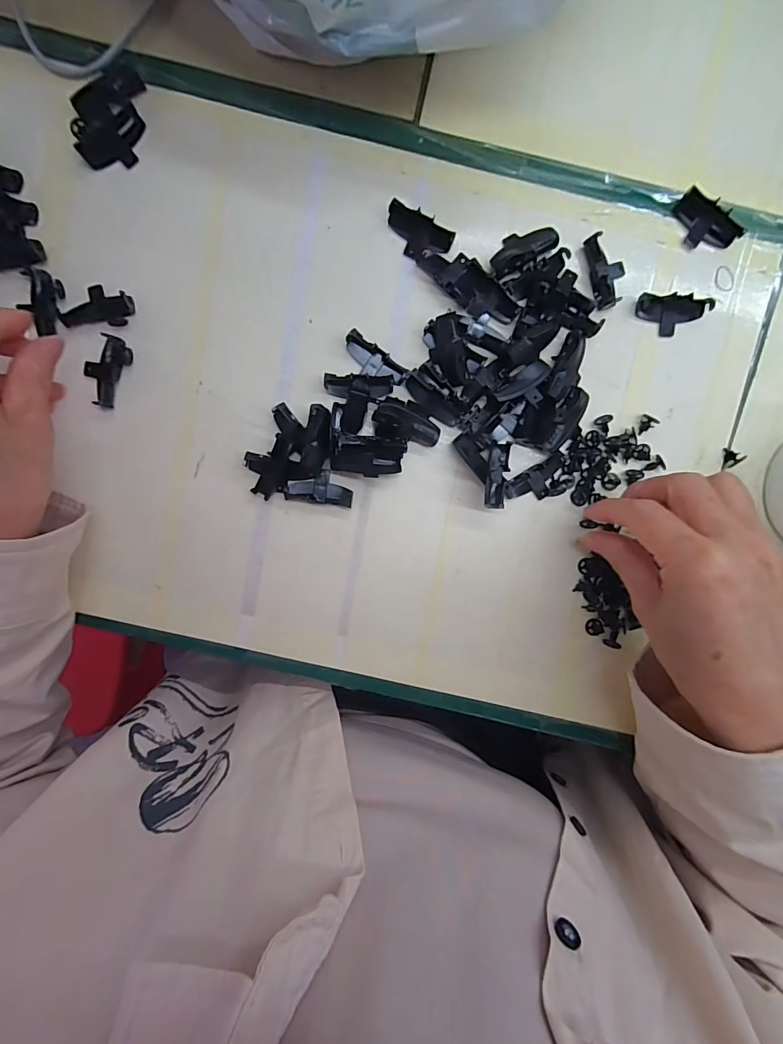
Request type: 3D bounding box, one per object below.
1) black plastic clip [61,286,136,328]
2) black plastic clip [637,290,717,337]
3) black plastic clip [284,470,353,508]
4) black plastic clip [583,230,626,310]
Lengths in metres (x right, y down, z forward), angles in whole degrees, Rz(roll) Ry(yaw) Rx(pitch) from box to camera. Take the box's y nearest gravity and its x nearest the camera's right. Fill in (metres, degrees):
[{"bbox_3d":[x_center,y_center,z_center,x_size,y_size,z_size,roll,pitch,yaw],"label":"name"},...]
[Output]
[{"bbox_3d":[-0.176,-0.130,0.258,0.041,0.010,0.025,1,94,-1],"label":"black plastic clip"},{"bbox_3d":[0.172,-0.126,0.263,0.045,0.011,0.021,5,94,-1],"label":"black plastic clip"},{"bbox_3d":[-0.044,-0.022,0.268,0.040,0.007,0.020,8,94,-1],"label":"black plastic clip"},{"bbox_3d":[0.132,-0.152,0.260,0.022,0.008,0.041,-14,94,0],"label":"black plastic clip"}]

